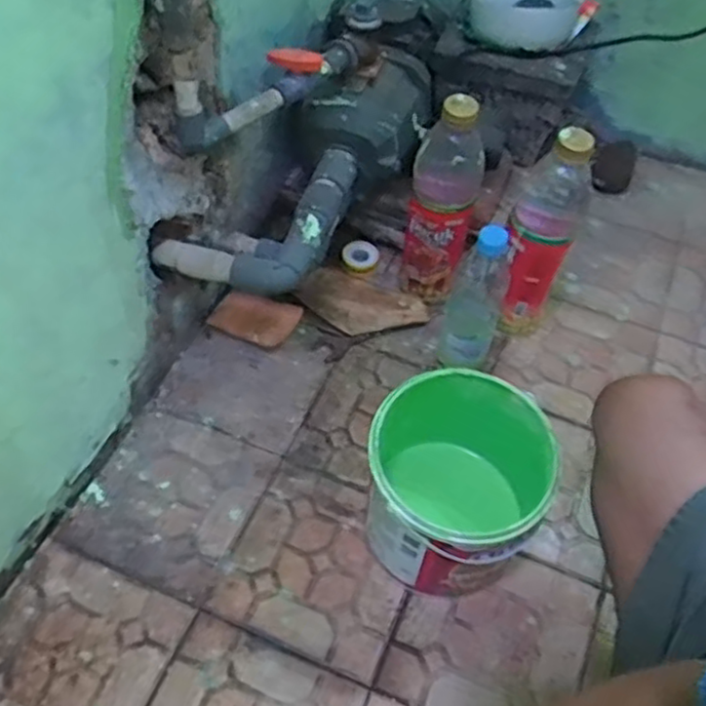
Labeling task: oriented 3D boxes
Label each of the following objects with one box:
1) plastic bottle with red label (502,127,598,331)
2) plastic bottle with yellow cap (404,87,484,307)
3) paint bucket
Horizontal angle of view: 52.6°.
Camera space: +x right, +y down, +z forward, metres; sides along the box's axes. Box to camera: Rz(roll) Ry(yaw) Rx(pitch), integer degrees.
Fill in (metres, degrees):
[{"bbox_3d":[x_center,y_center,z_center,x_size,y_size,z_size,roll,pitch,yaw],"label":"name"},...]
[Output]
[{"bbox_3d":[0.237,-0.145,0.904,0.080,0.311,0.081,17,54,9],"label":"plastic bottle with red label"},{"bbox_3d":[0.117,-0.192,0.928,0.087,0.305,0.089,10,54,3],"label":"plastic bottle with yellow cap"},{"bbox_3d":[0.104,0.147,0.759,0.174,0.195,0.179,2,54,-2],"label":"paint bucket"}]

